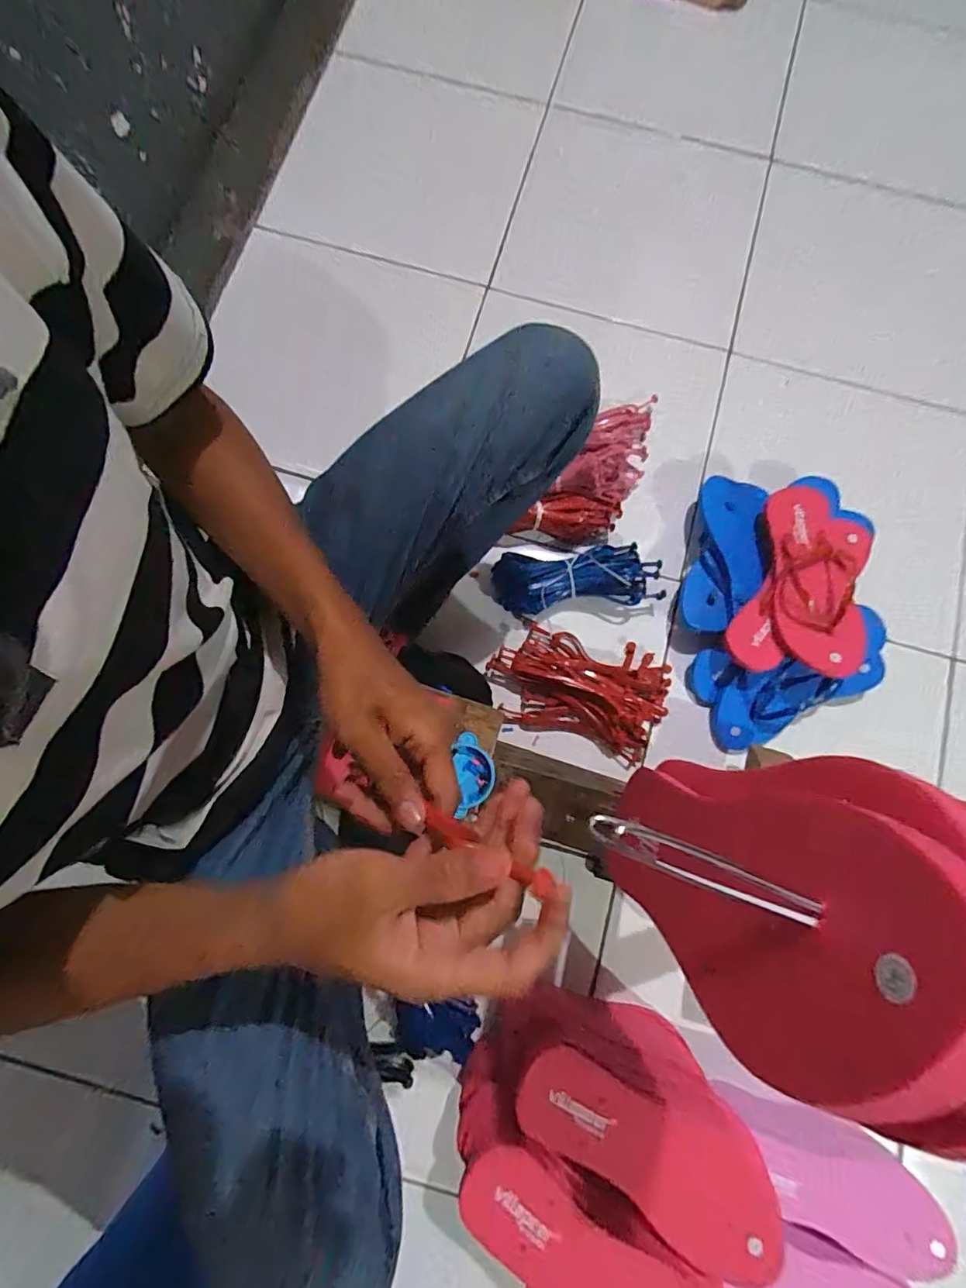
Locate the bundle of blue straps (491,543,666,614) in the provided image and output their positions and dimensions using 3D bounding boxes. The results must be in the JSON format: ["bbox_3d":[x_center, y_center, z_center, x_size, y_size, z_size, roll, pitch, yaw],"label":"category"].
[{"bbox_3d":[0.130,-0.091,0.732,0.228,0.046,0.087,-3,79,-1],"label":"bundle of blue straps"}]

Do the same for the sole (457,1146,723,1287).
[{"bbox_3d":[0.087,0.521,0.428,0.242,0.011,0.091,31,80,5],"label":"sole"}]

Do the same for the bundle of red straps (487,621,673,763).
[{"bbox_3d":[0.127,0.054,0.708,0.235,0.034,0.148,18,79,3],"label":"bundle of red straps"}]

